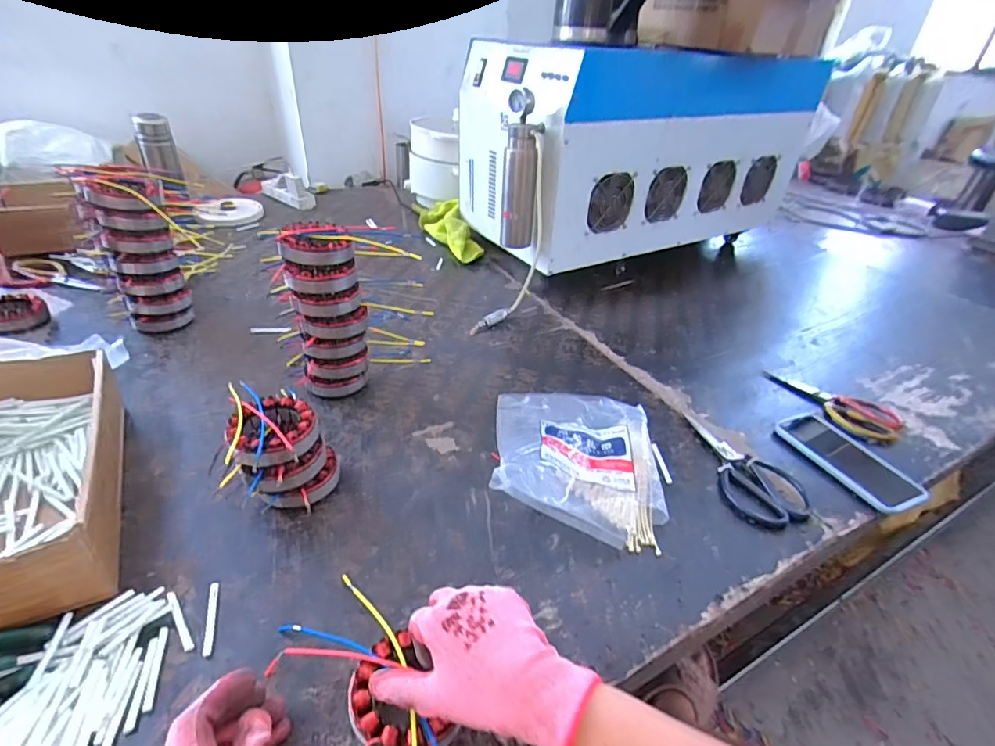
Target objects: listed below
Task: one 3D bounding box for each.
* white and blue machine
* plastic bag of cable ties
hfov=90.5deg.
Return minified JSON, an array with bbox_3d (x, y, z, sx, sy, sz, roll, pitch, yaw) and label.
[{"bbox_3d":[0.327,-0.520,1.146,0.821,0.366,0.355,-14,39,-26],"label":"white and blue machine"},{"bbox_3d":[0.099,0.084,0.604,0.197,0.062,0.252,6,35,1],"label":"plastic bag of cable ties"}]

